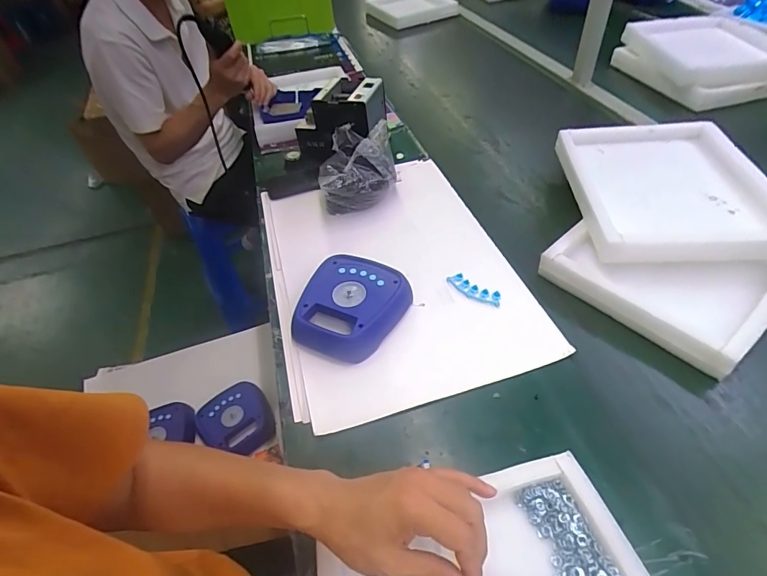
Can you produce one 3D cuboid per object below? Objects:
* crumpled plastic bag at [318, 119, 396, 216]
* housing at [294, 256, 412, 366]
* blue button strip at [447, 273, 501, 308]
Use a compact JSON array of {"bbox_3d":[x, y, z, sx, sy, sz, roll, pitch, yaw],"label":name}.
[{"bbox_3d":[-0.053,-0.239,0.846,0.148,0.126,0.142,-8,47,0],"label":"crumpled plastic bag"},{"bbox_3d":[-0.052,0.030,0.647,0.155,0.046,0.170,18,52,22],"label":"housing"},{"bbox_3d":[0.147,0.006,0.680,0.090,0.020,0.028,31,58,31],"label":"blue button strip"}]

